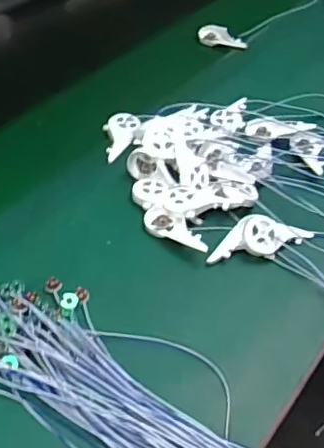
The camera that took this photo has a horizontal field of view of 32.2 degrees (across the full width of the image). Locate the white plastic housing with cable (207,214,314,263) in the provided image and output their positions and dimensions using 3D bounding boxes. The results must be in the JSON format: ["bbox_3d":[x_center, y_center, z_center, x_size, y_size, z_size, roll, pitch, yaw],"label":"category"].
[{"bbox_3d":[0.116,0.016,0.655,0.127,0.034,0.048,-3,47,-7],"label":"white plastic housing with cable"}]

